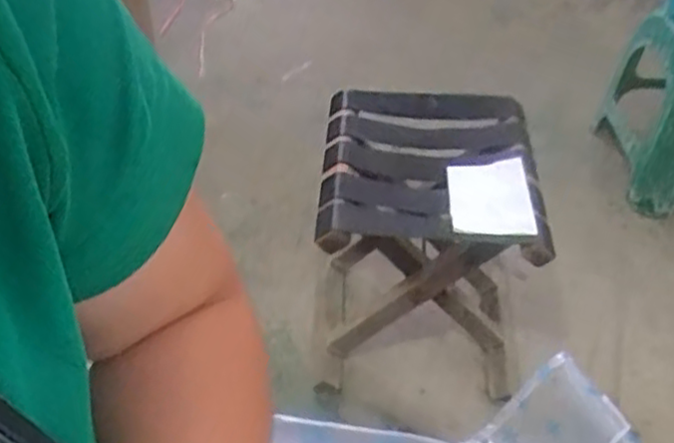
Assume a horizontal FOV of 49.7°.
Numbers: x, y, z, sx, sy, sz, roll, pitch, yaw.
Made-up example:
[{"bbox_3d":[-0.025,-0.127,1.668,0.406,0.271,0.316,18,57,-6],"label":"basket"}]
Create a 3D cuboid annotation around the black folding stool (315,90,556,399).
[{"bbox_3d":[0.109,0.017,0.971,0.253,0.291,0.330,4,42,3],"label":"black folding stool"}]

